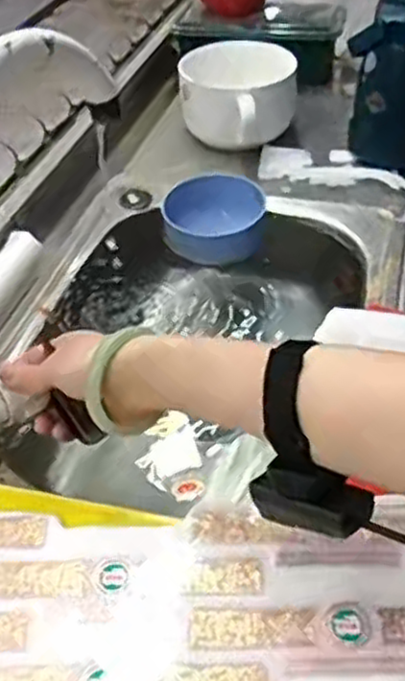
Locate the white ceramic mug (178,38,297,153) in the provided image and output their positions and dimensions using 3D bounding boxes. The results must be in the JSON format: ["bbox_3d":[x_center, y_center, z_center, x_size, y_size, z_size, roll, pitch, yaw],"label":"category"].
[{"bbox_3d":[0.045,-0.302,0.928,0.146,0.081,0.159,2,43,1],"label":"white ceramic mug"}]

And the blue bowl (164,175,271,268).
[{"bbox_3d":[0.014,-0.133,0.808,0.110,0.052,0.093,-4,43,-5],"label":"blue bowl"}]

